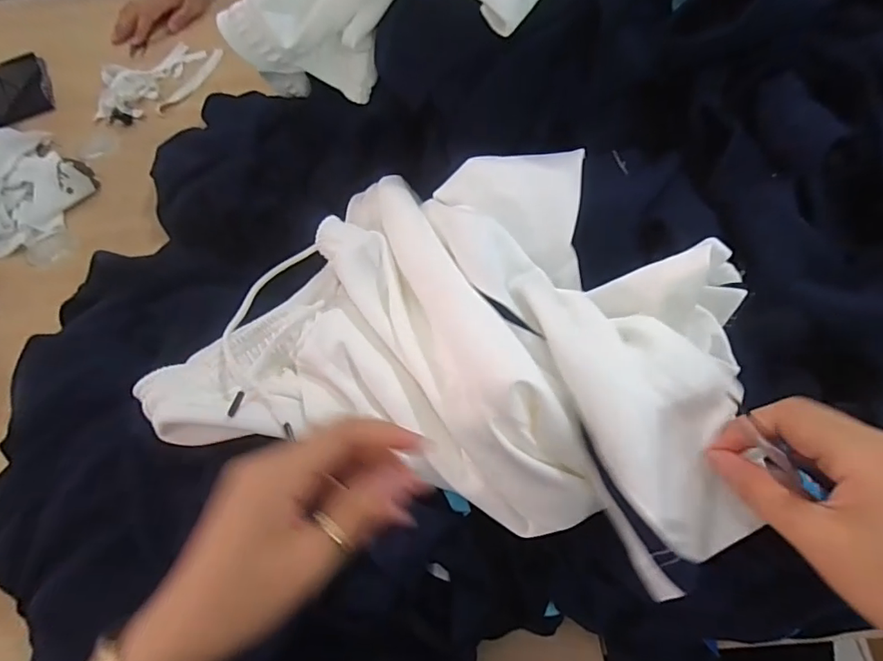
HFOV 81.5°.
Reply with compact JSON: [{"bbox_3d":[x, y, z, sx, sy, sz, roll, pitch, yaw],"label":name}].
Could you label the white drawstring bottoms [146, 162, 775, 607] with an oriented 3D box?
[{"bbox_3d":[0.003,-0.008,0.349,0.364,0.089,0.233,14,60,13],"label":"white drawstring bottoms"}]

